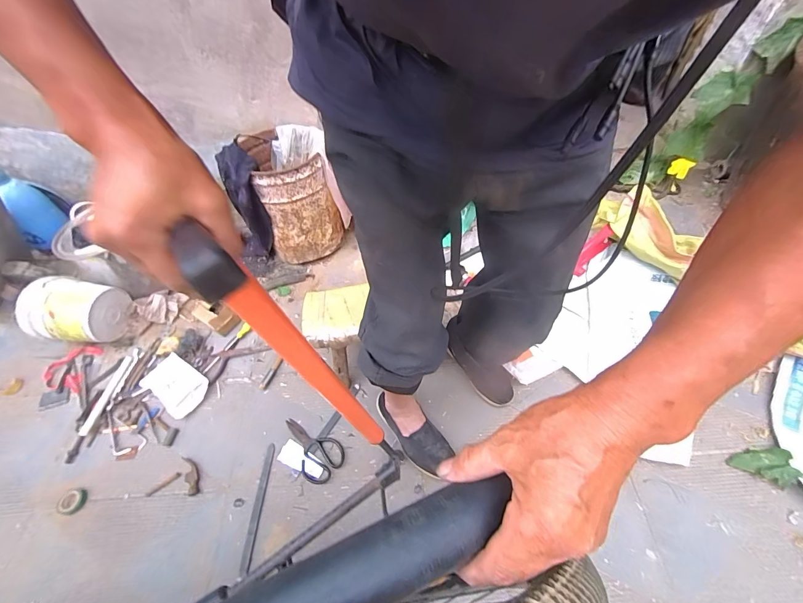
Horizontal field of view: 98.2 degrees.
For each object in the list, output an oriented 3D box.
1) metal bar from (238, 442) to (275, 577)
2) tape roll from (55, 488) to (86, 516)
[{"bbox_3d":[-0.340,0.481,0.826,0.022,0.006,0.268,-1,55,3],"label":"metal bar"},{"bbox_3d":[-0.810,0.492,0.853,0.059,0.021,0.056,-2,55,2],"label":"tape roll"}]

